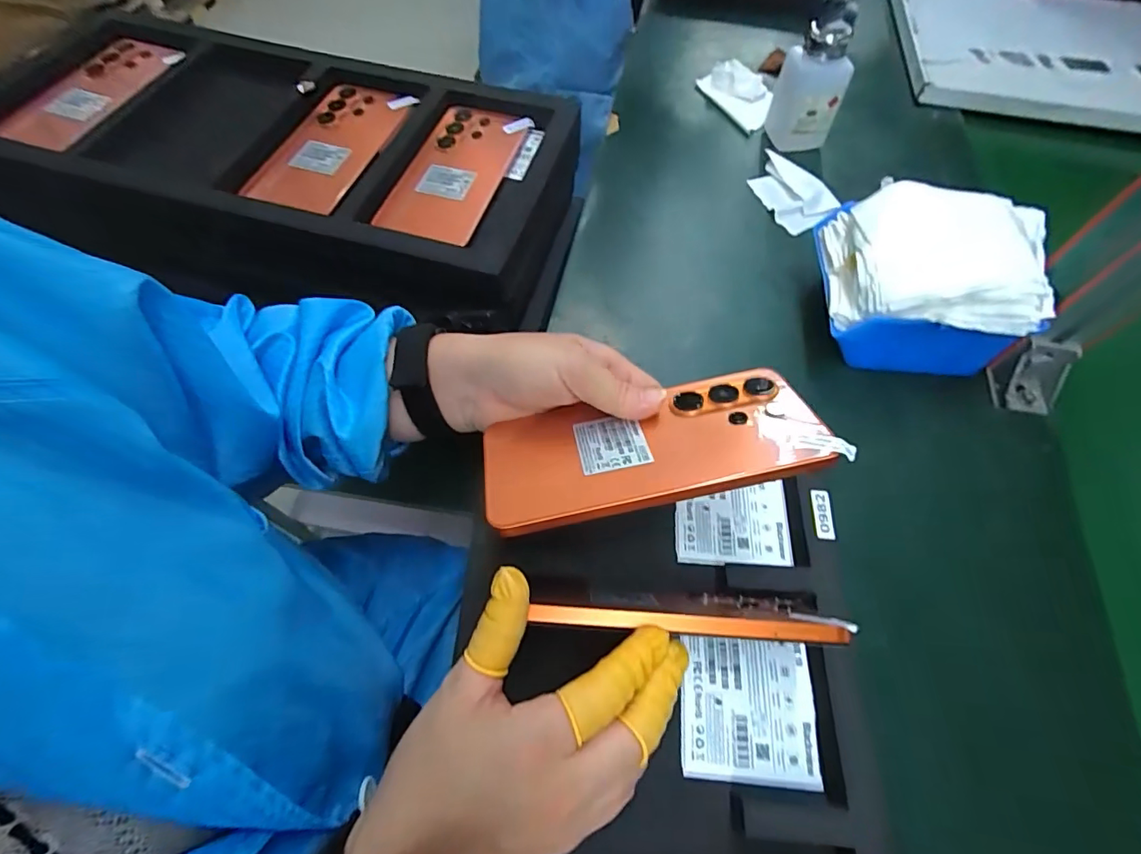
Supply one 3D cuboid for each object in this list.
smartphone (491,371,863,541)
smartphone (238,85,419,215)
[{"bbox_3d":[0.041,0.009,0.260,0.169,0.007,0.076,-12,39,-1],"label":"smartphone"},{"bbox_3d":[-0.200,-0.239,0.430,0.085,0.009,0.167,15,62,6],"label":"smartphone"}]

